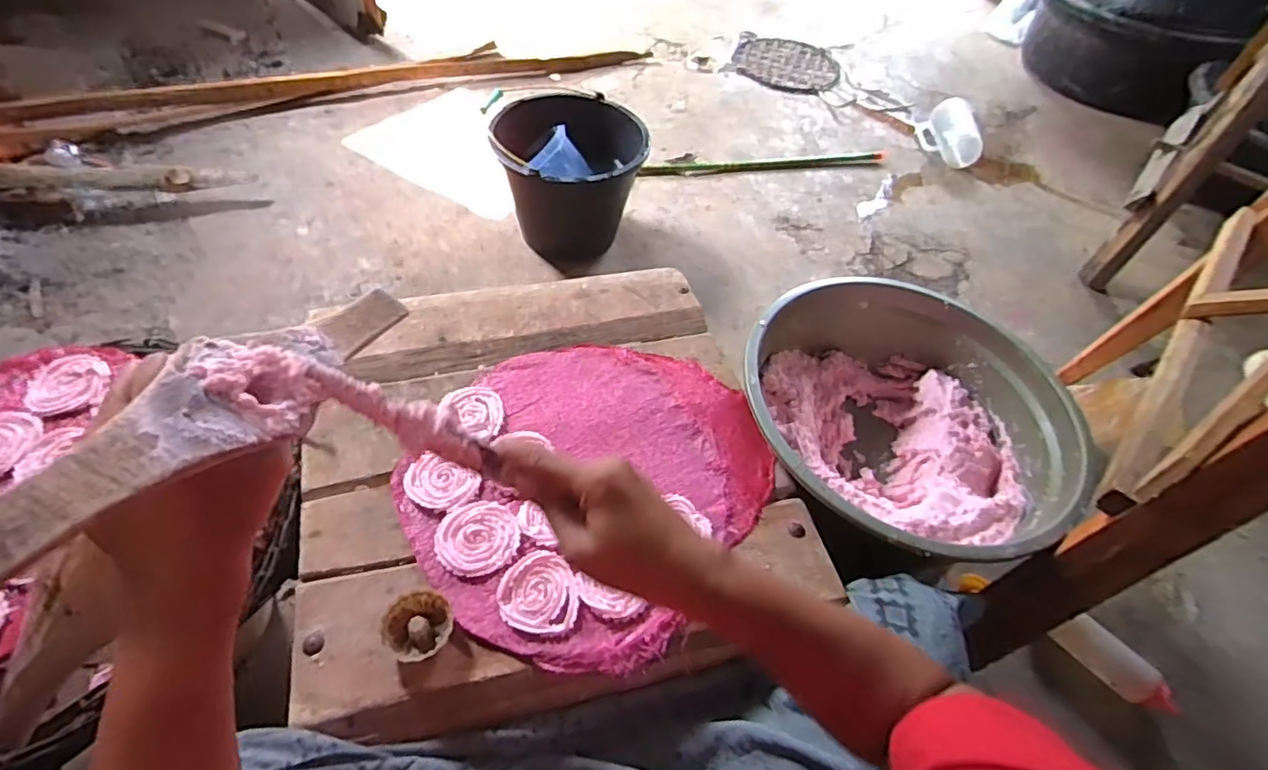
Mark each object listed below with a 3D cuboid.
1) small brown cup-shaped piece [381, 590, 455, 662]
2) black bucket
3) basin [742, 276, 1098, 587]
[{"bbox_3d":[-0.191,0.214,0.541,0.057,0.023,0.059,3,53,-4],"label":"small brown cup-shaped piece"},{"bbox_3d":[-0.140,-0.437,1.345,0.294,0.267,0.292,3,53,-4],"label":"black bucket"},{"bbox_3d":[0.332,0.065,0.800,0.389,0.193,0.386,3,53,-4],"label":"basin"}]

